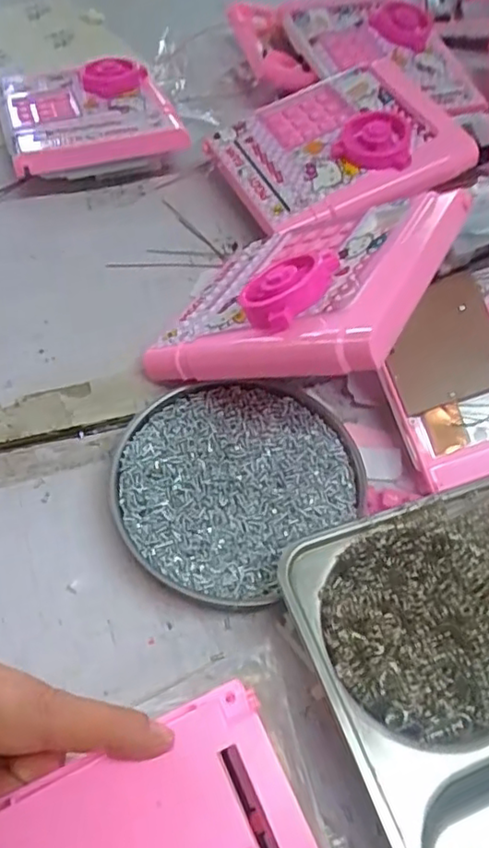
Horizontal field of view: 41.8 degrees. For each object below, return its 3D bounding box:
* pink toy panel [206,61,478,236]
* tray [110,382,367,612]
[{"bbox_3d":[0.068,-0.204,0.467,0.160,0.026,0.130,-28,61,-5],"label":"pink toy panel"},{"bbox_3d":[-0.006,0.031,0.359,0.121,0.019,0.133,2,56,-3],"label":"tray"}]

